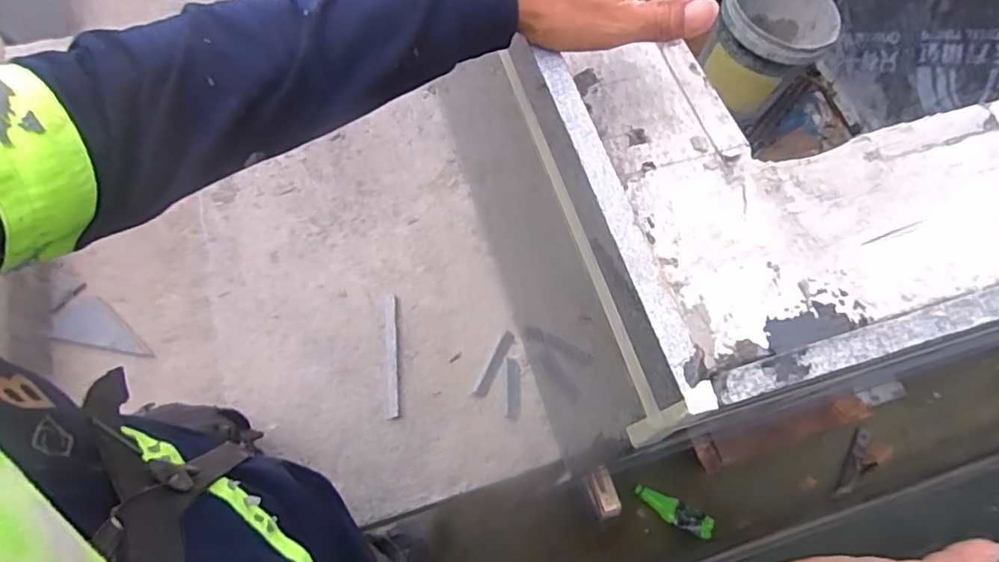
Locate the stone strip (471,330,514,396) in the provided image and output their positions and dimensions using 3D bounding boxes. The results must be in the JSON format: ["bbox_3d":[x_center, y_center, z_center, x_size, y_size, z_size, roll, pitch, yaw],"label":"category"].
[{"bbox_3d":[-0.007,0.117,0.805,0.018,0.004,0.101,26,69,9],"label":"stone strip"}]

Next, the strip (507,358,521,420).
[{"bbox_3d":[0.020,0.151,0.800,0.019,0.004,0.083,1,67,-1],"label":"strip"}]

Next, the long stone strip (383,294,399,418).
[{"bbox_3d":[-0.155,0.105,0.813,0.016,0.008,0.174,-4,67,-3],"label":"long stone strip"}]

